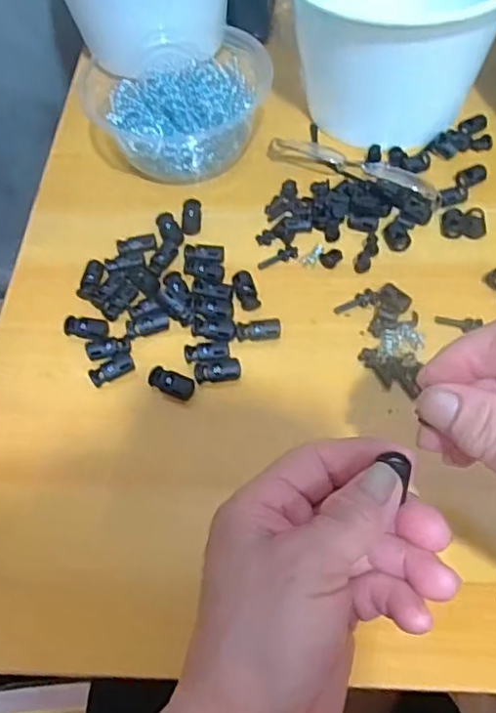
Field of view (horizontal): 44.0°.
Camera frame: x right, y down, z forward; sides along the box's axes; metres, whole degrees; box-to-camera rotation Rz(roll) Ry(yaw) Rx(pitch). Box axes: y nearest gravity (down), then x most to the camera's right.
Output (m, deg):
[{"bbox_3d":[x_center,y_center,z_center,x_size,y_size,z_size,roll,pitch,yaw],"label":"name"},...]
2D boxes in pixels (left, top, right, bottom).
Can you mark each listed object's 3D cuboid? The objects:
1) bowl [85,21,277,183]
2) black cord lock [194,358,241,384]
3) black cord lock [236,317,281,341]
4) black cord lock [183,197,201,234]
[{"bbox_3d":[-0.051,-0.194,0.471,0.139,0.044,0.135,-2,58,3],"label":"bowl"},{"bbox_3d":[-0.018,0.008,0.366,0.027,0.007,0.013,-6,58,0],"label":"black cord lock"},{"bbox_3d":[0.007,-0.017,0.380,0.027,0.007,0.011,-4,58,1],"label":"black cord lock"},{"bbox_3d":[-0.040,-0.098,0.434,0.013,0.005,0.032,-2,58,3],"label":"black cord lock"}]

